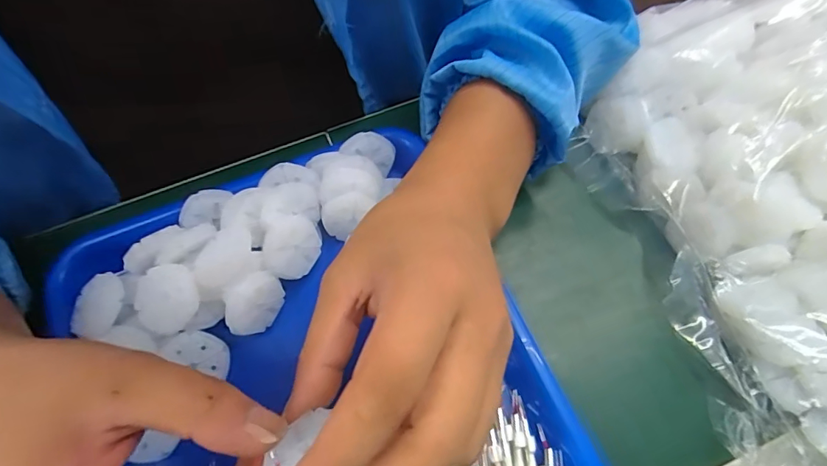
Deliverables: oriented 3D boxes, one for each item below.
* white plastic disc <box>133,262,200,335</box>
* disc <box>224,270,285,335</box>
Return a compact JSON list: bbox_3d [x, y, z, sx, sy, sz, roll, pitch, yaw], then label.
[{"bbox_3d":[-0.139,0.036,0.262,0.038,0.007,0.036,-1,66,2],"label":"white plastic disc"},{"bbox_3d":[-0.091,0.040,0.271,0.008,0.035,0.036,20,97,34],"label":"disc"}]

